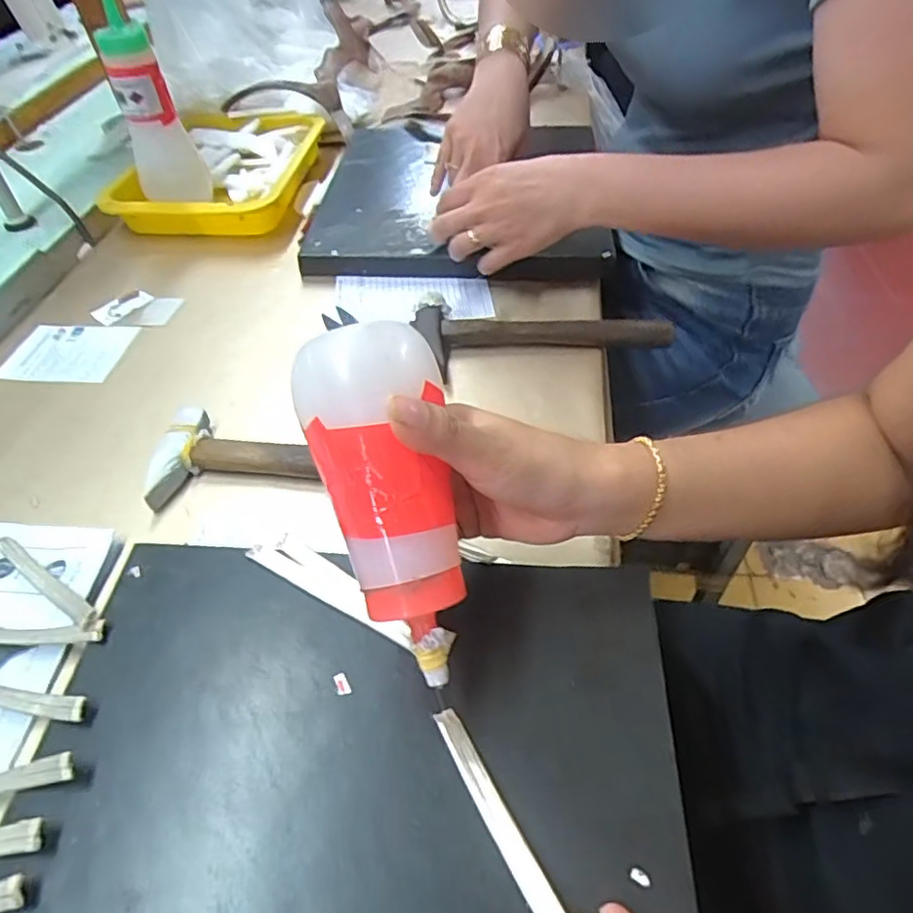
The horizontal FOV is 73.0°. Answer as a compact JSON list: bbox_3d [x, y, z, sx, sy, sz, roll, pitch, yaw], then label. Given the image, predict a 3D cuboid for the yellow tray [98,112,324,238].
[{"bbox_3d":[-0.266,-0.326,0.718,0.186,0.057,0.245,4,48,6],"label":"yellow tray"}]

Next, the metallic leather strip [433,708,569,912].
[{"bbox_3d":[0.020,0.157,0.259,0.012,0.010,0.116,-22,39,-18],"label":"metallic leather strip"}]

